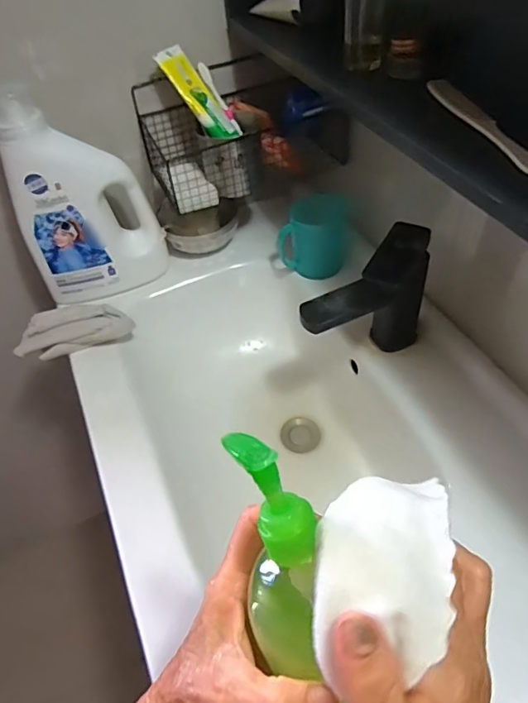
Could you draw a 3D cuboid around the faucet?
[{"bbox_3d":[0.121,-0.045,0.605,0.153,0.184,0.064,-22,50,-14],"label":"faucet"}]

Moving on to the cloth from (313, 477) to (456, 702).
[{"bbox_3d":[0.054,0.091,0.223,0.057,0.021,0.085,4,49,9],"label":"cloth"}]

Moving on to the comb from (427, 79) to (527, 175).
[{"bbox_3d":[0.185,-0.201,0.436,0.029,0.010,0.188,-10,49,-3],"label":"comb"}]

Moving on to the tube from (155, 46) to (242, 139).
[{"bbox_3d":[-0.091,-0.355,0.701,0.050,0.139,0.025,-47,17,-30],"label":"tube"}]

